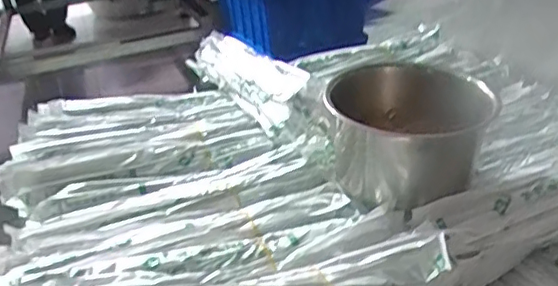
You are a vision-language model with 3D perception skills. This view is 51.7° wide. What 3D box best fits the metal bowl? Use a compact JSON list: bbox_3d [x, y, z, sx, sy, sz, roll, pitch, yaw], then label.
[{"bbox_3d":[0.105,-0.011,0.479,0.115,0.085,0.115,-5,27,3],"label":"metal bowl"}]

